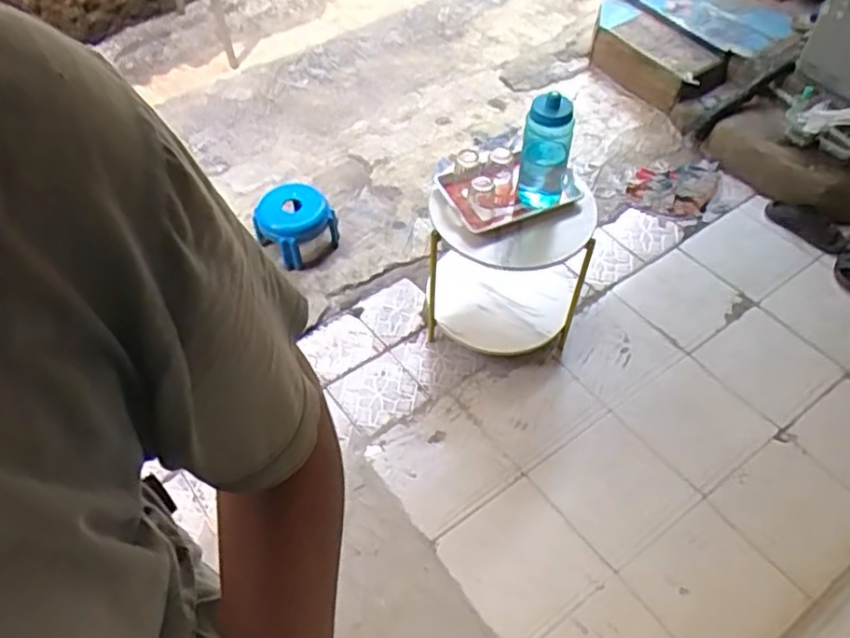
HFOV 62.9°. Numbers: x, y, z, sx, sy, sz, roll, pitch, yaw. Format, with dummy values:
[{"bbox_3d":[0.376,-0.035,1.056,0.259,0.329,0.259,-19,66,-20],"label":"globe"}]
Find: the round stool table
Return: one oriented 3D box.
[{"bbox_3d":[0.211,-0.111,1.815,0.413,0.447,0.355,-1,52,-1],"label":"round stool table"}]

